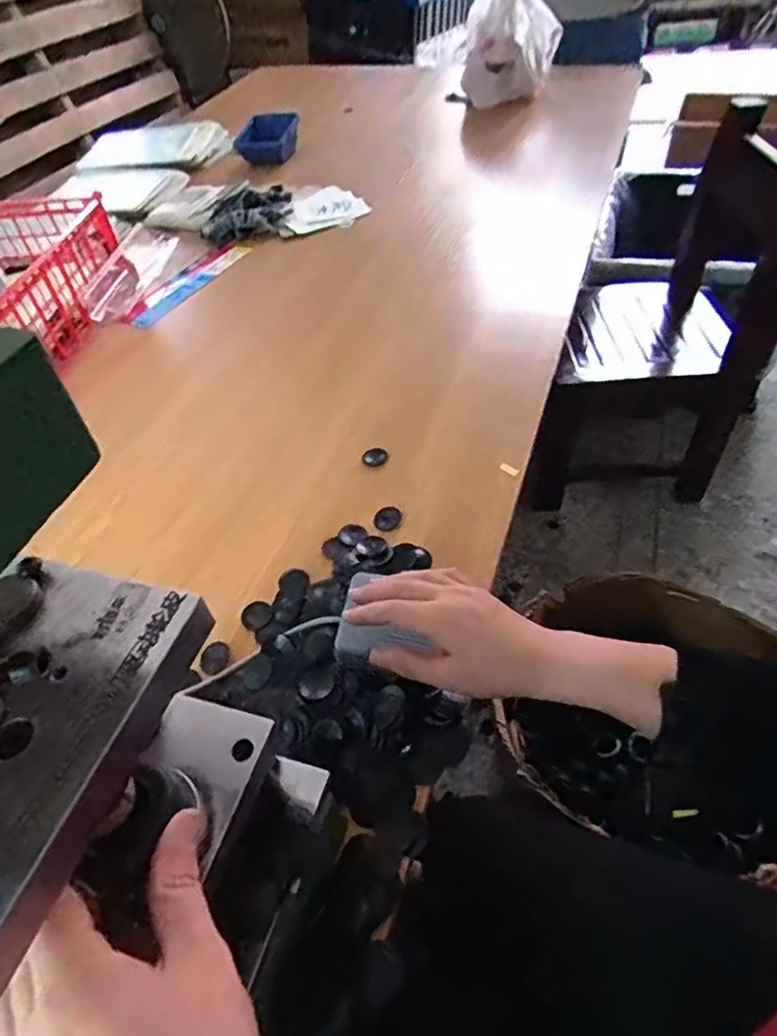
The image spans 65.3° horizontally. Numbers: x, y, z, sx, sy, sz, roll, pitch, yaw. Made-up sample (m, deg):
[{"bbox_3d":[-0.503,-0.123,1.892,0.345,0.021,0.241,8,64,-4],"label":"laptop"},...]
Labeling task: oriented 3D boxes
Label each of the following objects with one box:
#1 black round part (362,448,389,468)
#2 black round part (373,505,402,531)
[{"bbox_3d":[-0.015,-0.072,0.696,0.031,0.007,0.031,-4,47,4],"label":"black round part"},{"bbox_3d":[0.000,0.000,0.642,0.029,0.012,0.024,-6,47,2],"label":"black round part"}]

